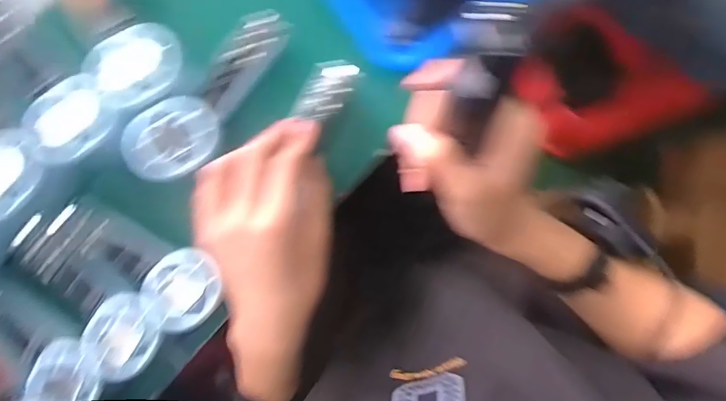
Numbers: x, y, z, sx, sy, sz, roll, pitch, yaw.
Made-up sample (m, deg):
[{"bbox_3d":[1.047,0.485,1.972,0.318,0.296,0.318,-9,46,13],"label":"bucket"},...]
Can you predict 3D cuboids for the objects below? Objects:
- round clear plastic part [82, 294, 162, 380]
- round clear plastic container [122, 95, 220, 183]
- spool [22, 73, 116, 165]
[{"bbox_3d":[-0.194,0.109,0.361,0.058,0.029,0.065,23,93,-5],"label":"round clear plastic part"},{"bbox_3d":[-0.151,-0.049,0.355,0.072,0.025,0.058,-24,96,-1],"label":"round clear plastic container"},{"bbox_3d":[-0.230,-0.063,0.350,0.068,0.027,0.058,-37,96,0],"label":"spool"}]

